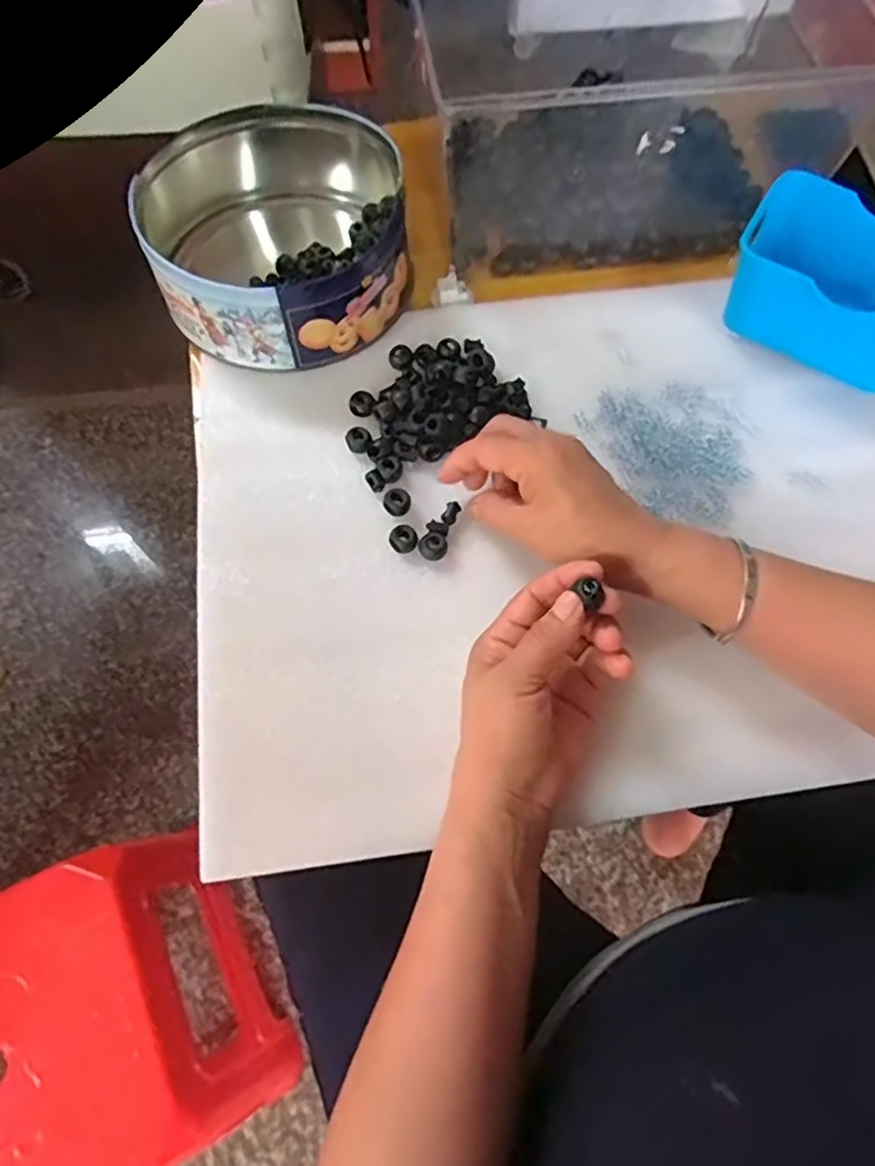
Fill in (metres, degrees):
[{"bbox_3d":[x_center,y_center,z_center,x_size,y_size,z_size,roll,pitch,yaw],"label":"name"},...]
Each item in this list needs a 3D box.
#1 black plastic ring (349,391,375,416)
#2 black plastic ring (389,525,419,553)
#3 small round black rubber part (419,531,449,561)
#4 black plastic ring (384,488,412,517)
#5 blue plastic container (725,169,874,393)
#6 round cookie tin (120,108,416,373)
[{"bbox_3d":[-0.052,-0.125,0.455,0.017,0.007,0.021,-5,67,-3],"label":"black plastic ring"},{"bbox_3d":[-0.021,-0.027,0.414,0.017,0.010,0.017,0,67,-1],"label":"black plastic ring"},{"bbox_3d":[-0.003,-0.023,0.412,0.016,0.006,0.018,-38,72,-16],"label":"small round black rubber part"},{"bbox_3d":[-0.026,-0.052,0.424,0.017,0.009,0.018,0,67,-1],"label":"black plastic ring"},{"bbox_3d":[0.281,-0.203,0.461,0.150,0.068,0.100,28,69,11],"label":"blue plastic container"},{"bbox_3d":[-0.111,-0.245,0.472,0.177,0.070,0.172,-15,68,-7],"label":"round cookie tin"}]

